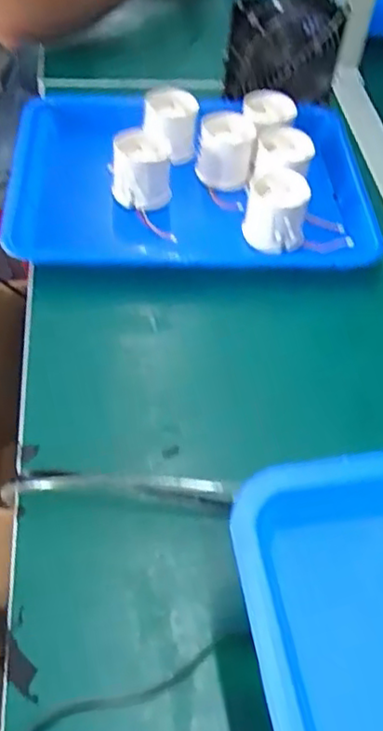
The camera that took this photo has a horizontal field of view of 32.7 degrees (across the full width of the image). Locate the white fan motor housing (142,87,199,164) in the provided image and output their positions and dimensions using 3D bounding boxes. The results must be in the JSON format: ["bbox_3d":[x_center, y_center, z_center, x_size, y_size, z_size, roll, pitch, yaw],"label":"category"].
[{"bbox_3d":[-0.021,-0.240,0.654,0.053,0.059,0.062,2,52,-3],"label":"white fan motor housing"}]

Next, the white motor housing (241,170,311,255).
[{"bbox_3d":[0.076,-0.139,0.584,0.054,0.051,0.063,10,52,3],"label":"white motor housing"}]

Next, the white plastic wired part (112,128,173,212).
[{"bbox_3d":[-0.048,-0.185,0.607,0.052,0.048,0.051,-8,53,-10],"label":"white plastic wired part"}]

